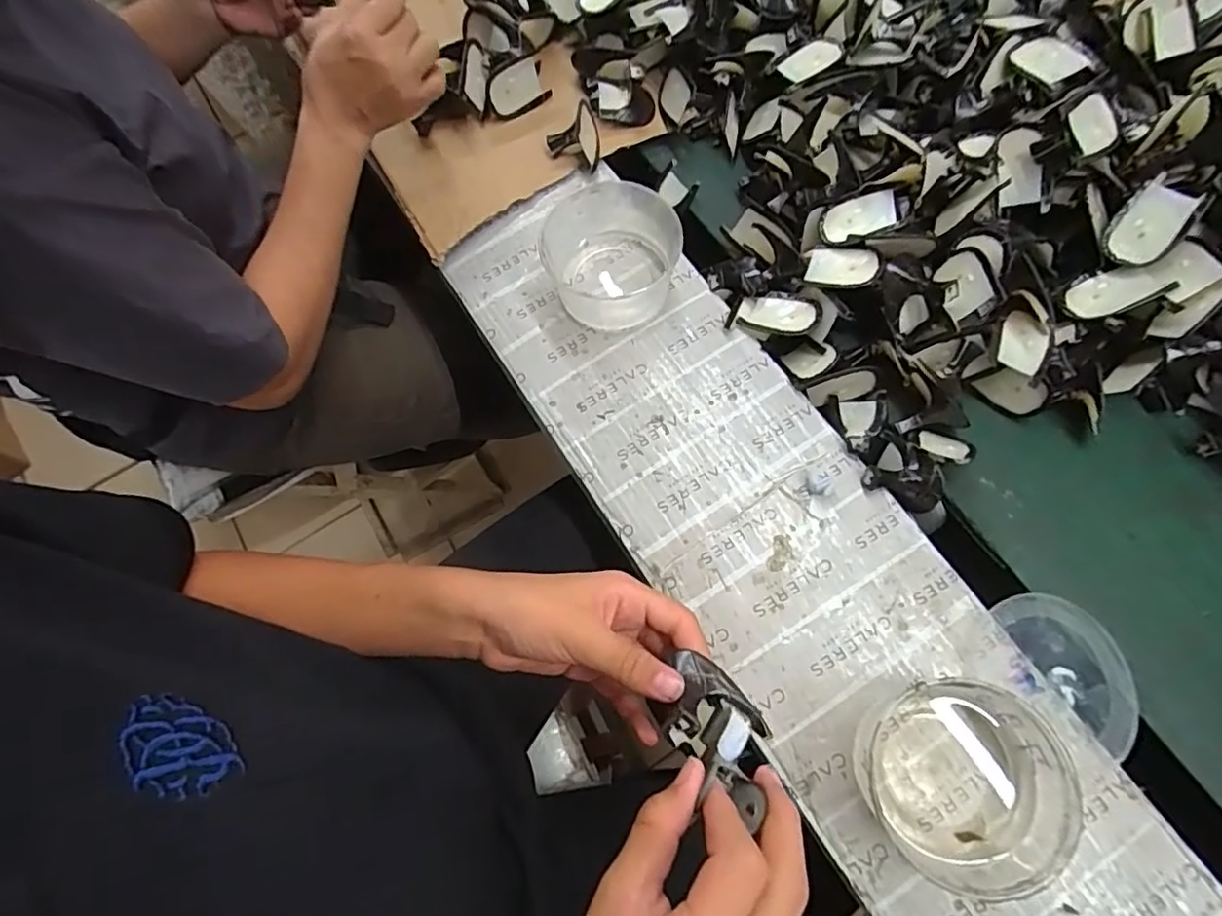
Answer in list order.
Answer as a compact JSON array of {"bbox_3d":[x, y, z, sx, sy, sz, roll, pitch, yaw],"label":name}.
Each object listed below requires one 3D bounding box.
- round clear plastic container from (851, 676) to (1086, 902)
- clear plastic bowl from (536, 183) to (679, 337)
[{"bbox_3d":[0.222,0.205,0.391,0.111,0.063,0.106,-1,71,2],"label":"round clear plastic container"},{"bbox_3d":[-0.001,-0.174,0.534,0.109,0.059,0.113,-1,71,2],"label":"clear plastic bowl"}]

